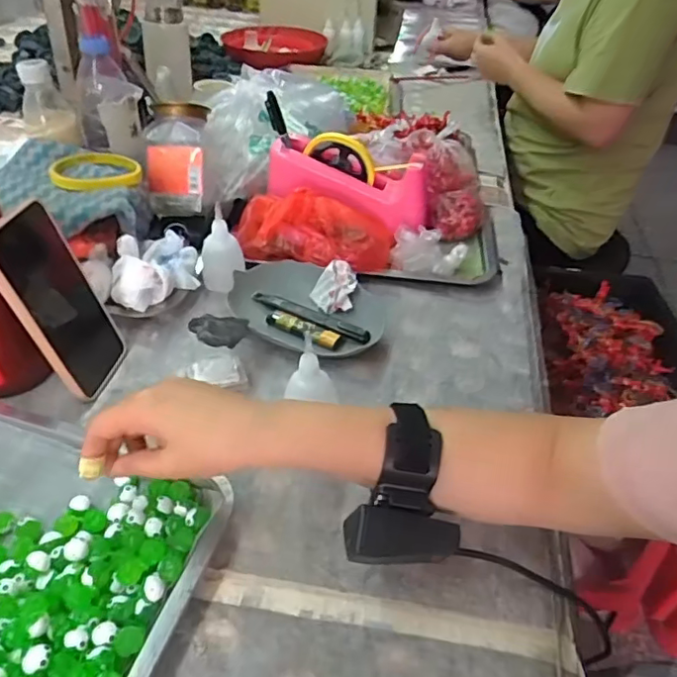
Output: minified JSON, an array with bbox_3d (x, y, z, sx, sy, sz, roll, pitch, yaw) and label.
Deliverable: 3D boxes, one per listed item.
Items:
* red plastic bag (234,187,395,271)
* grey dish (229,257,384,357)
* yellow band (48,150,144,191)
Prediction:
[{"bbox_3d":[-0.026,-0.120,0.652,0.173,0.074,0.076,3,41,-2],"label":"red plastic bag"},{"bbox_3d":[-0.036,-0.035,0.596,0.167,0.025,0.102,22,44,19],"label":"grey dish"},{"bbox_3d":[-0.269,-0.185,0.633,0.091,0.013,0.091,-18,46,-24],"label":"yellow band"}]

